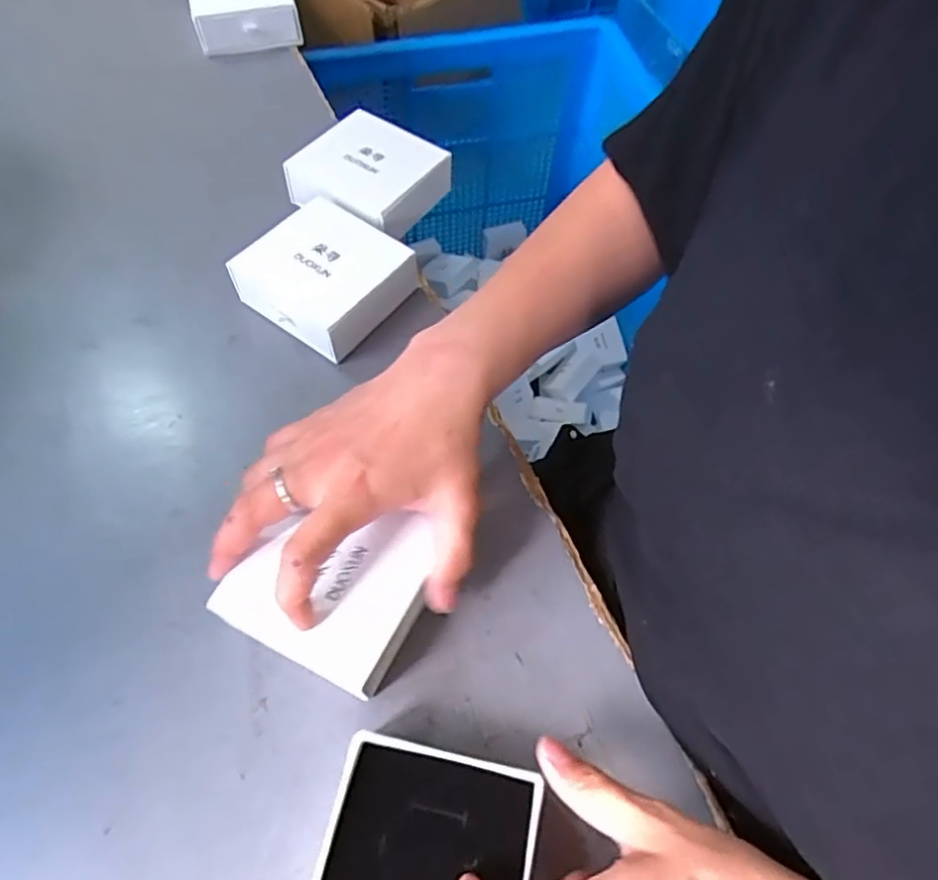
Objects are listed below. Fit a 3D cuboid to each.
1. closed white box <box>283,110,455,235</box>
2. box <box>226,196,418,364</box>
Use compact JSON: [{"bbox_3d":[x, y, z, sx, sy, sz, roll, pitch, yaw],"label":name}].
[{"bbox_3d":[-0.079,-0.204,0.494,0.095,0.036,0.097,29,64,14],"label":"closed white box"},{"bbox_3d":[-0.101,-0.113,0.448,0.094,0.041,0.093,33,65,16],"label":"box"}]

